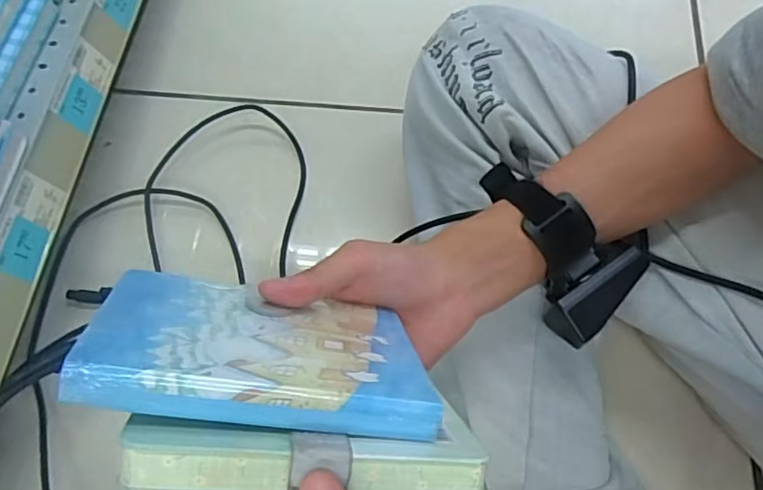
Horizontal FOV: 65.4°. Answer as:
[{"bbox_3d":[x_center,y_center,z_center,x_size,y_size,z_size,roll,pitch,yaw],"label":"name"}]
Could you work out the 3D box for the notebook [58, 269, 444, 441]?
[{"bbox_3d":[-0.053,0.045,0.272,0.142,0.100,0.015,10,109,-13],"label":"notebook"}]

